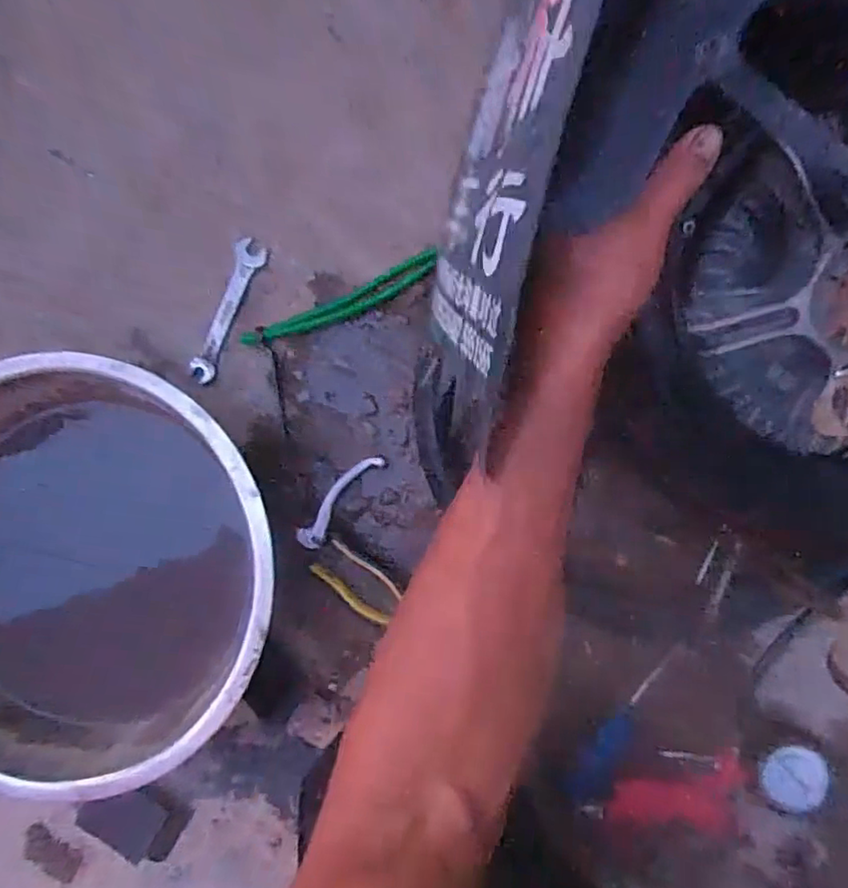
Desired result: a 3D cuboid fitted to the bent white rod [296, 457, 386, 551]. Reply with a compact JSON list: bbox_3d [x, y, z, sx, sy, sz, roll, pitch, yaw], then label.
[{"bbox_3d":[-0.083,0.056,0.596,0.026,0.011,0.113,37,93,6],"label":"bent white rod"}]

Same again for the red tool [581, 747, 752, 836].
[{"bbox_3d":[0.221,0.318,0.551,0.141,0.015,0.067,-5,89,6],"label":"red tool"}]

